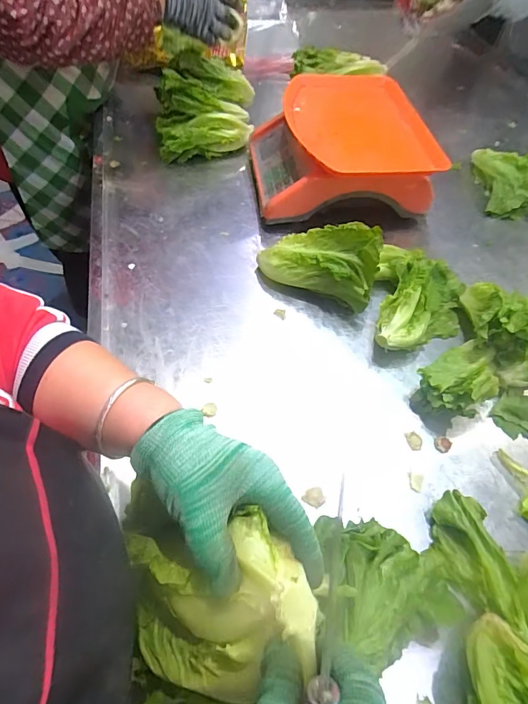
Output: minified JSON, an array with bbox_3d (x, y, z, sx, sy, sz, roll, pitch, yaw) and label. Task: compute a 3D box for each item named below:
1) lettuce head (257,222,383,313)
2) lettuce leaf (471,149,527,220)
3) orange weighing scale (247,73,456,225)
[{"bbox_3d":[0.079,-0.134,0.605,0.170,0.101,0.078,21,57,10],"label":"lettuce head"},{"bbox_3d":[0.509,-0.336,0.796,0.174,0.069,0.154,-1,56,-4],"label":"lettuce leaf"},{"bbox_3d":[0.130,-0.360,0.733,0.288,0.139,0.282,-3,56,-6],"label":"orange weighing scale"}]

